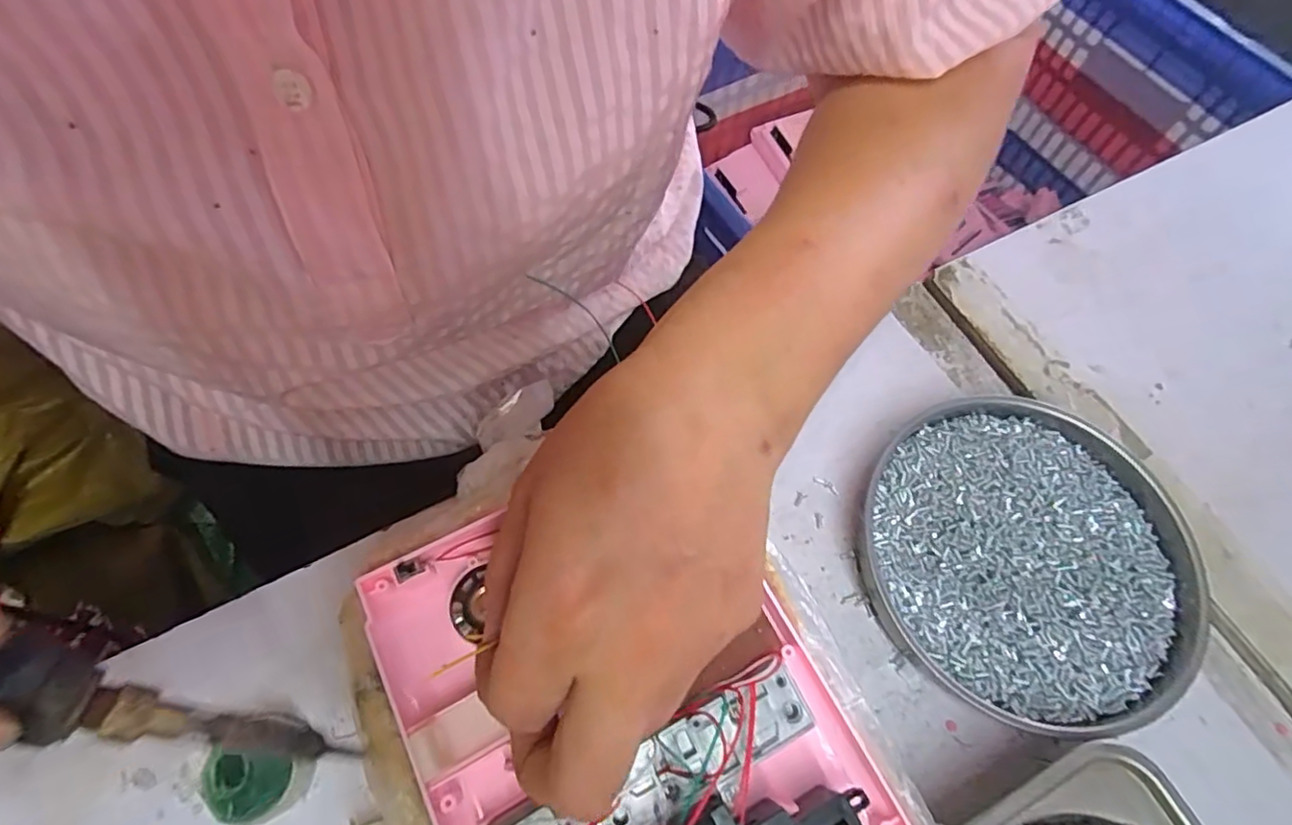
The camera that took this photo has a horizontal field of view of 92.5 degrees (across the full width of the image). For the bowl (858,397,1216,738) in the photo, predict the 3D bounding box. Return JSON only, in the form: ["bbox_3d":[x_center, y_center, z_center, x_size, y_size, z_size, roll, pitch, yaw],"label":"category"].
[{"bbox_3d":[0.163,0.061,0.266,0.137,0.020,0.129,1,64,-2],"label":"bowl"}]

